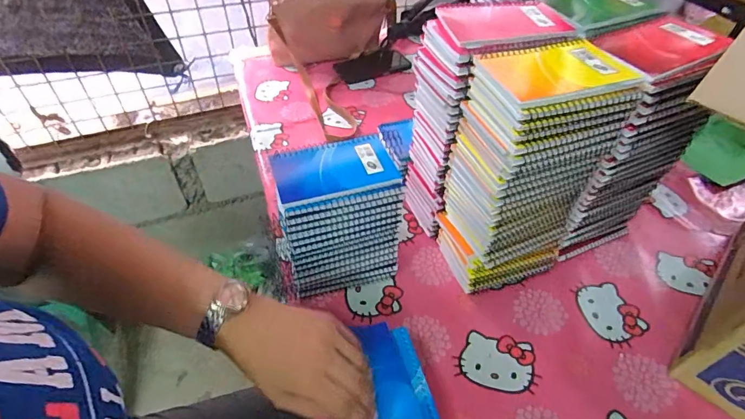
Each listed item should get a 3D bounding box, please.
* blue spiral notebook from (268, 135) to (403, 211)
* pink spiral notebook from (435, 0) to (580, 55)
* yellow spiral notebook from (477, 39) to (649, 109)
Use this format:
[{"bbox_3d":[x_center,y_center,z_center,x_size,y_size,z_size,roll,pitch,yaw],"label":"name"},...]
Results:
[{"bbox_3d":[-0.041,-0.046,0.469,0.131,0.014,0.092,-13,49,-13],"label":"blue spiral notebook"},{"bbox_3d":[0.141,-0.205,0.454,0.129,0.008,0.096,-10,48,-10],"label":"pink spiral notebook"},{"bbox_3d":[0.170,-0.132,0.388,0.131,0.007,0.088,-15,50,-15],"label":"yellow spiral notebook"}]

